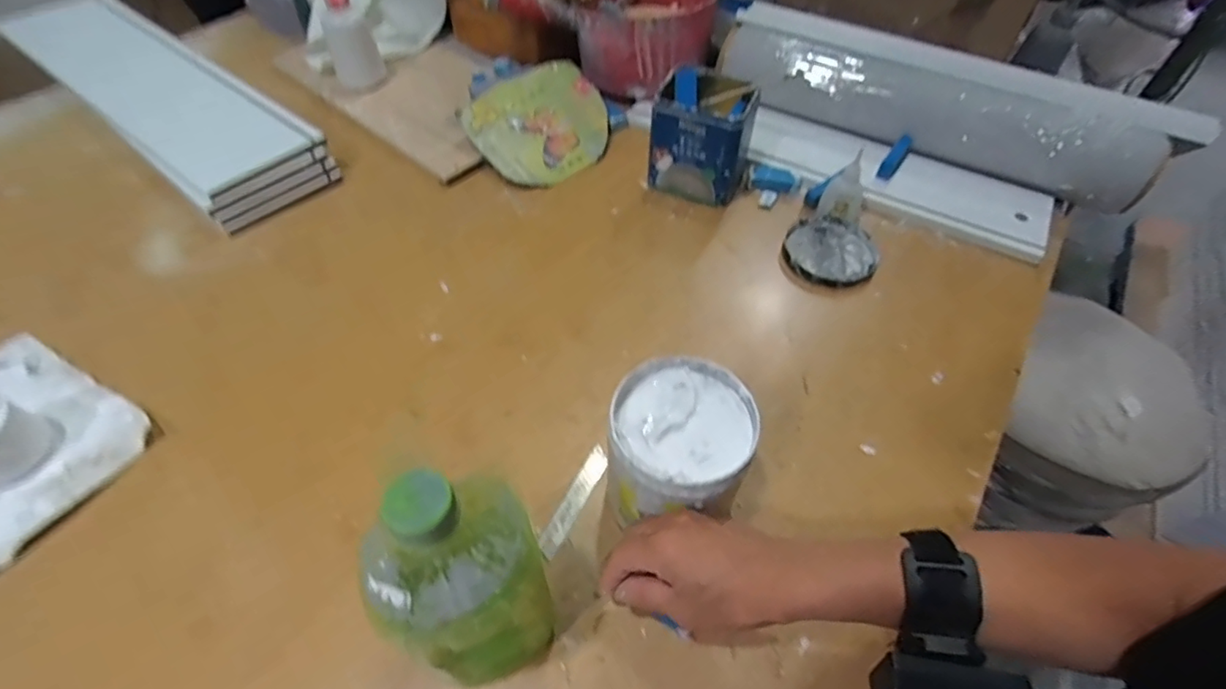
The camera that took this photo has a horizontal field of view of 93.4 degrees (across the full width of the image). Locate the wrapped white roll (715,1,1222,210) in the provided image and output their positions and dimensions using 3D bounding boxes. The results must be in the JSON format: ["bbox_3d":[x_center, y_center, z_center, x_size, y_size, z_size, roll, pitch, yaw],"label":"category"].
[{"bbox_3d":[0.403,-0.301,0.721,0.550,0.097,0.112,23,56,14],"label":"wrapped white roll"}]

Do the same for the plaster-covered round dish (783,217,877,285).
[{"bbox_3d":[0.234,-0.101,0.620,0.092,0.010,0.093,1,54,-2],"label":"plaster-covered round dish"}]

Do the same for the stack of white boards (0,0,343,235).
[{"bbox_3d":[-0.580,-0.324,0.736,0.547,0.045,0.146,35,60,21],"label":"stack of white boards"}]

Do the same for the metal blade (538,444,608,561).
[{"bbox_3d":[-0.030,0.124,0.462,0.018,0.004,0.095,24,57,14],"label":"metal blade"}]

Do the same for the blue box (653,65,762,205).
[{"bbox_3d":[0.106,-0.244,0.669,0.107,0.105,0.109,21,56,12],"label":"blue box"}]

